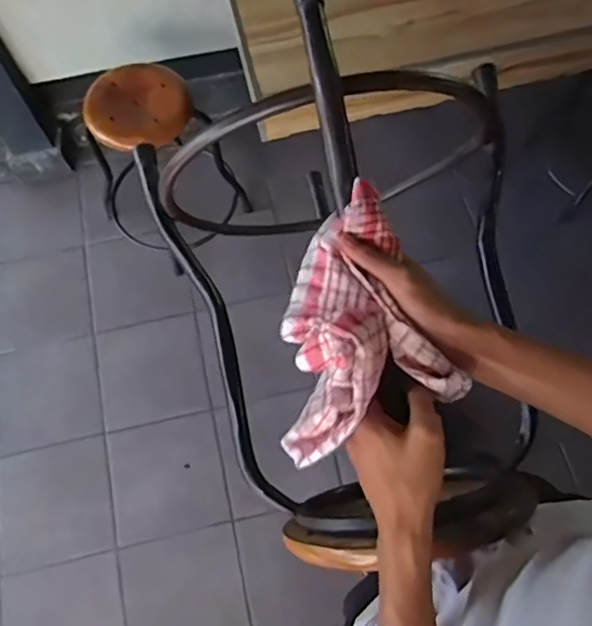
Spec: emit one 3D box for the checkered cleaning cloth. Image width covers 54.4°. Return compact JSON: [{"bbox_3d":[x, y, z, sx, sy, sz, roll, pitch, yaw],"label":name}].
[{"bbox_3d":[0.035,0.010,0.472,0.138,0.079,0.177,-20,71,-9],"label":"checkered cleaning cloth"}]

